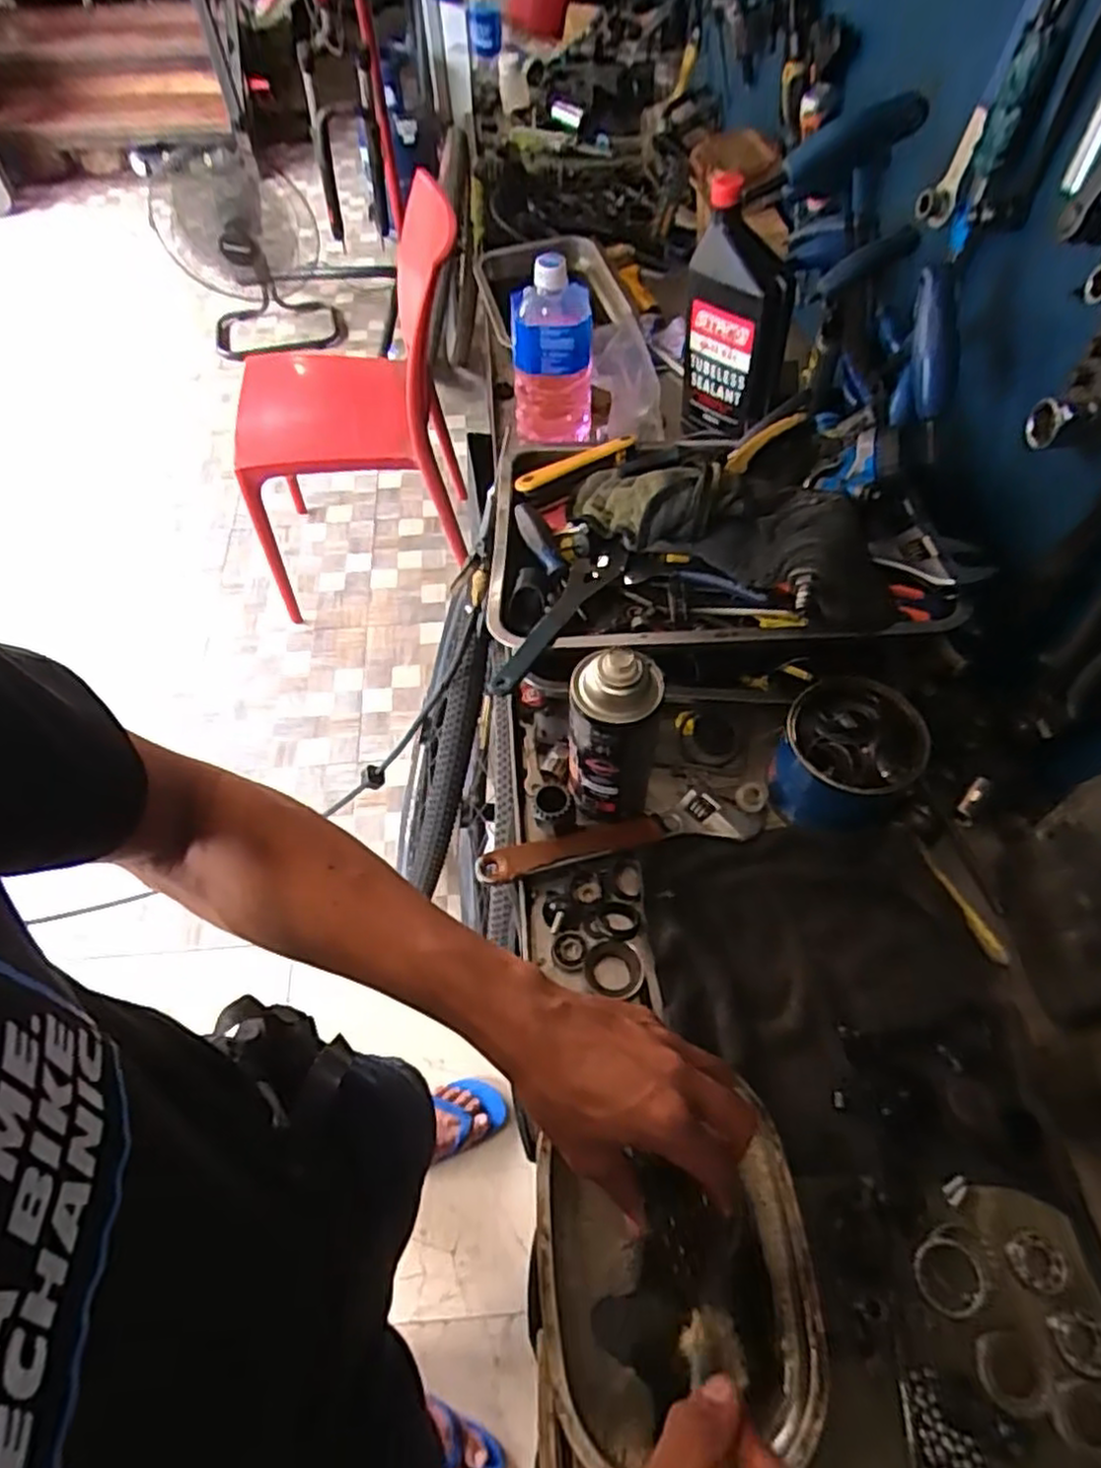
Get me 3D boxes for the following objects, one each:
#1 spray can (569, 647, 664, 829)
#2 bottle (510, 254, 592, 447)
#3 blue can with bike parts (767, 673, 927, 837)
[{"bbox_3d":[0.046,0.006,0.553,0.065,0.182,0.060,3,58,4],"label":"spray can"},{"bbox_3d":[0.000,-0.387,0.765,0.080,0.174,0.070,-5,58,-2],"label":"bottle"},{"bbox_3d":[0.233,0.020,0.589,0.096,0.094,0.094,-1,58,2],"label":"blue can with bike parts"}]

